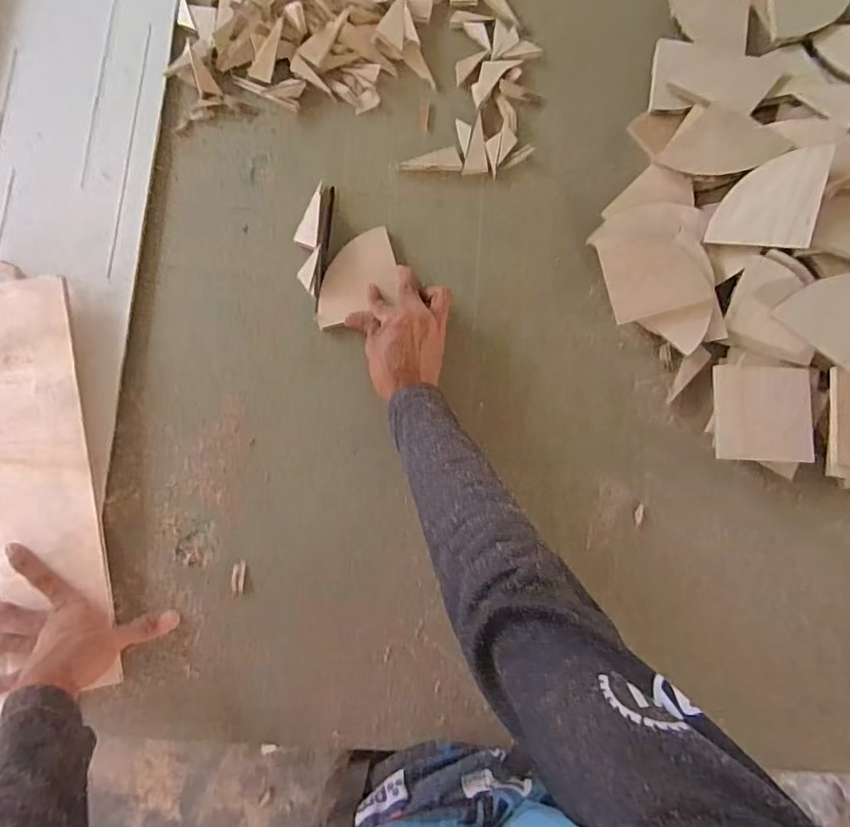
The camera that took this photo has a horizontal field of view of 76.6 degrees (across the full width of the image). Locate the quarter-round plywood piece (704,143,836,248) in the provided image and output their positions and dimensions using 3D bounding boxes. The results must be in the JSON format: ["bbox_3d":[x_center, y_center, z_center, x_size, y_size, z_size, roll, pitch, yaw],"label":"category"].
[{"bbox_3d":[0.359,-0.225,0.565,0.097,0.013,0.095,10,103,25],"label":"quarter-round plywood piece"}]

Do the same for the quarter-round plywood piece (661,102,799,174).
[{"bbox_3d":[0.319,-0.283,0.579,0.092,0.009,0.098,-44,68,-1],"label":"quarter-round plywood piece"}]

